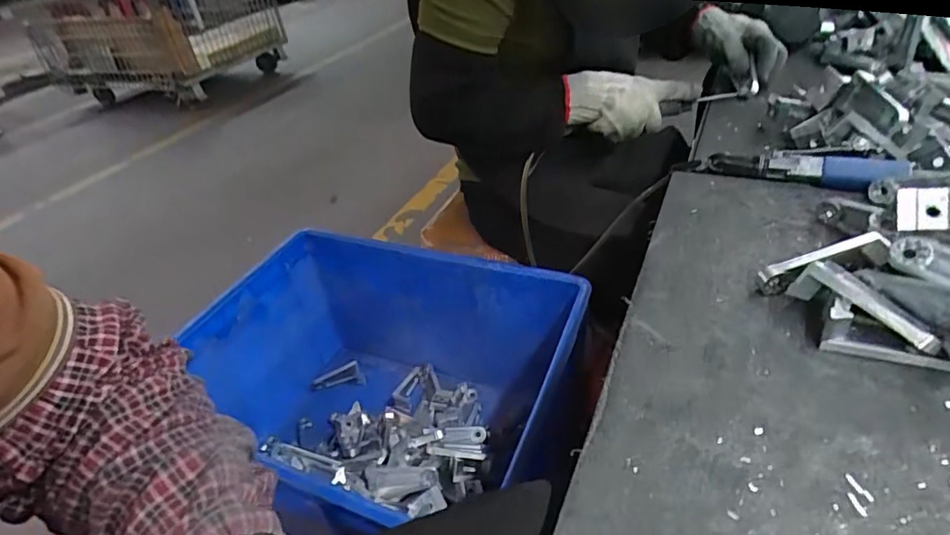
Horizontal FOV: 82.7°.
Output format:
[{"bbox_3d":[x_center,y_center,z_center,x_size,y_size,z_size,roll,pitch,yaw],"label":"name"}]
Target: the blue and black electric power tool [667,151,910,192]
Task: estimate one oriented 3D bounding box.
[{"bbox_3d":[0.331,-0.106,0.579,0.215,0.029,0.040,10,40,23],"label":"blue and black electric power tool"}]

